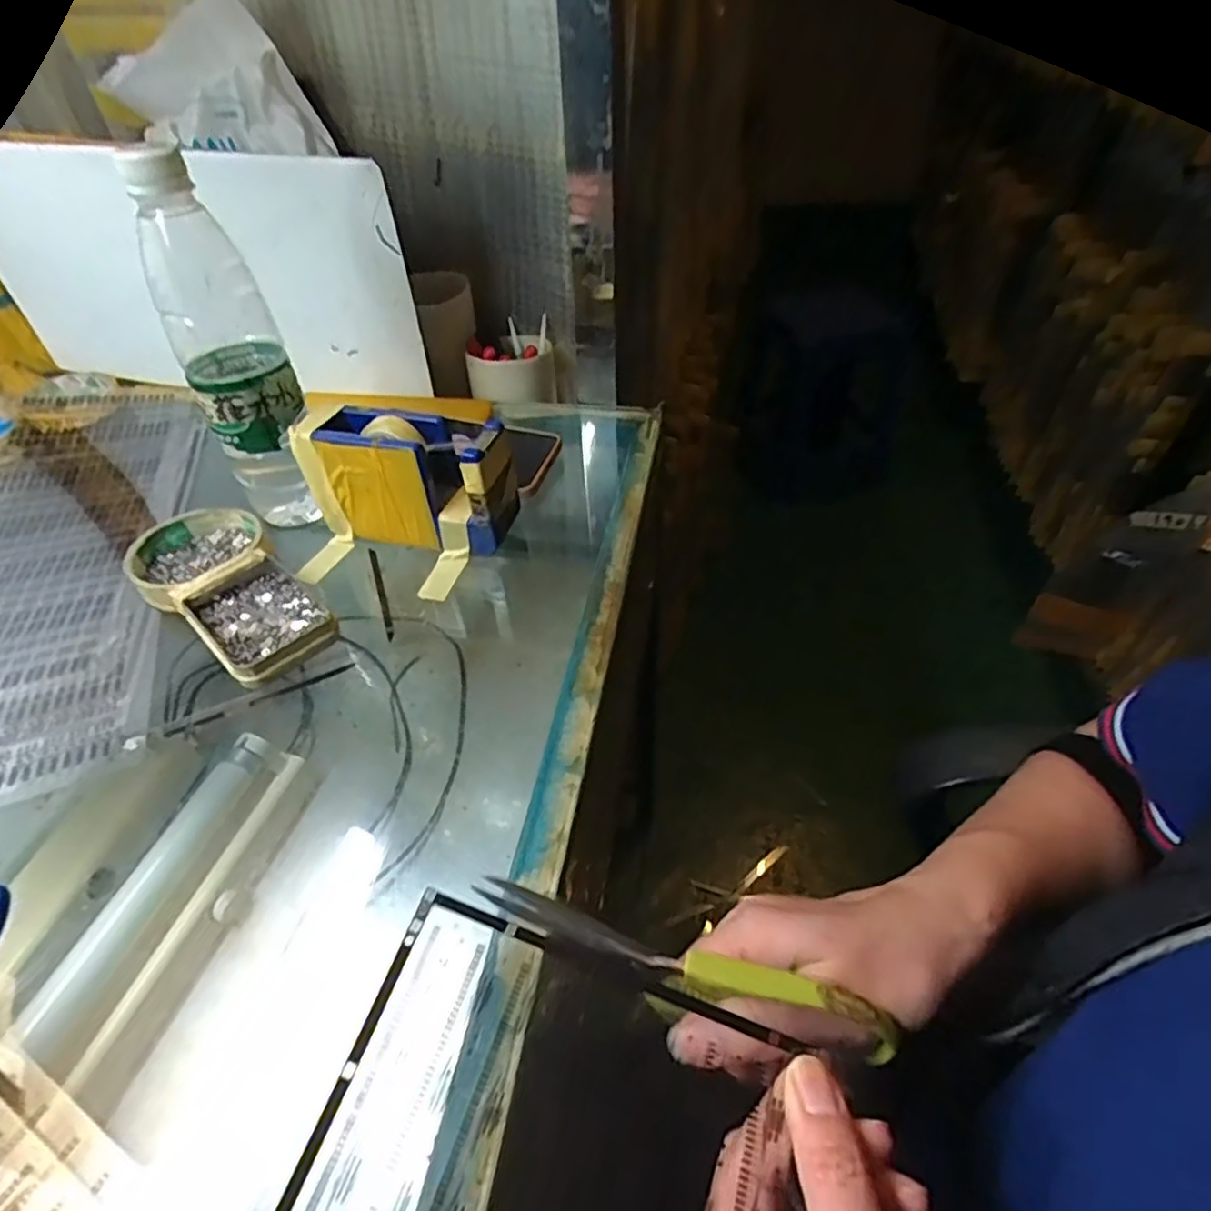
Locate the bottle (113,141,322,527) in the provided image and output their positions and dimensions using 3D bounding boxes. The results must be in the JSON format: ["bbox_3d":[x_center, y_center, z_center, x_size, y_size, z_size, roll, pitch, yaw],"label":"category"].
[{"bbox_3d":[-0.236,-0.157,0.409,0.059,0.221,0.072,-22,48,-18],"label":"bottle"}]

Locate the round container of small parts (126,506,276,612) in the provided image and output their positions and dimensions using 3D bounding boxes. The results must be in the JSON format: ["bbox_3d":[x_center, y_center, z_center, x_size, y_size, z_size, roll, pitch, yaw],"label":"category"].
[{"bbox_3d":[-0.272,-0.033,0.430,0.081,0.024,0.077,-2,45,2],"label":"round container of small parts"}]

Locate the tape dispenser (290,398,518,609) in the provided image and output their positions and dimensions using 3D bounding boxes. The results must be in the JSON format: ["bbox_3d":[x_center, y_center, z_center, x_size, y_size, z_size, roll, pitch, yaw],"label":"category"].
[{"bbox_3d":[-0.132,-0.074,0.419,0.137,0.087,0.088,14,47,17],"label":"tape dispenser"}]

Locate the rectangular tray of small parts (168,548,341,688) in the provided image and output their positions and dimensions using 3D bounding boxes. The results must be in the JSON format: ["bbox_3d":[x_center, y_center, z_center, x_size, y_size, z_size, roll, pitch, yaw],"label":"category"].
[{"bbox_3d":[-0.212,0.006,0.389,0.096,0.023,0.063,32,55,31],"label":"rectangular tray of small parts"}]

